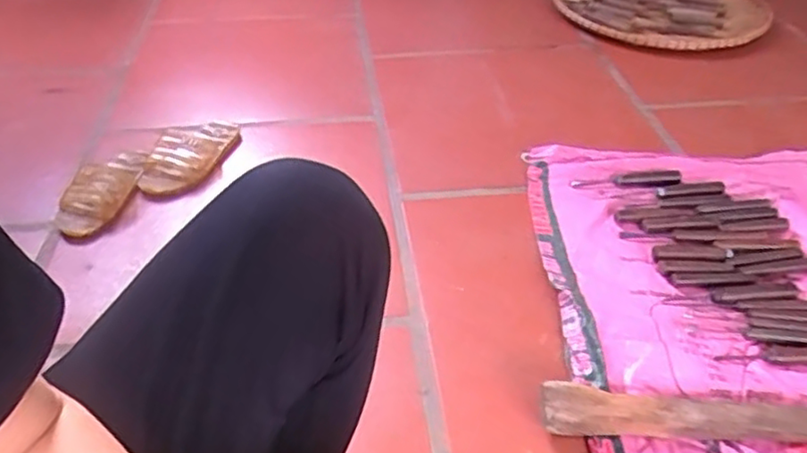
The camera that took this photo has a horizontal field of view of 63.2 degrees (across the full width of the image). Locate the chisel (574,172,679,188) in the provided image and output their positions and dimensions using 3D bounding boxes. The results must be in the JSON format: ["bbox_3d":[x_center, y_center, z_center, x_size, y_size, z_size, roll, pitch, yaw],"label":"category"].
[{"bbox_3d":[0.357,-0.074,1.054,0.167,0.018,0.024,0,40,2],"label":"chisel"}]

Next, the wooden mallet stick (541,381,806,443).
[{"bbox_3d":[0.316,0.203,0.708,0.330,0.036,0.056,1,40,4],"label":"wooden mallet stick"}]

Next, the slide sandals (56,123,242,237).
[{"bbox_3d":[-0.391,-0.094,1.021,0.309,0.053,0.114,-30,47,-30],"label":"slide sandals"}]

